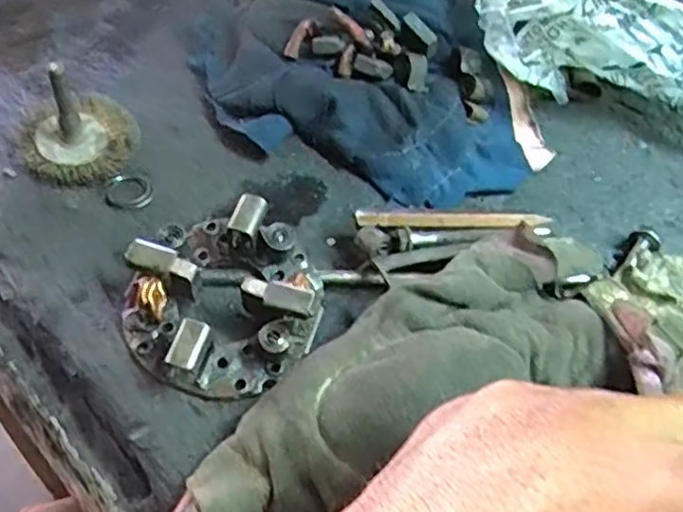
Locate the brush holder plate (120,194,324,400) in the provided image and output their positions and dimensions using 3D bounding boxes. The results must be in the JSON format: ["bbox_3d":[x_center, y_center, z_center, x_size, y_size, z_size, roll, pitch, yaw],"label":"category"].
[{"bbox_3d":[-0.042,0.014,0.239,0.063,0.028,0.065,2,56,-3],"label":"brush holder plate"}]

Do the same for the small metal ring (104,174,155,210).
[{"bbox_3d":[-0.088,-0.027,0.282,0.019,0.004,0.018,2,56,-3],"label":"small metal ring"}]

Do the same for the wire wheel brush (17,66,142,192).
[{"bbox_3d":[-0.109,-0.058,0.274,0.040,0.047,0.044,2,56,-3],"label":"wire wheel brush"}]

